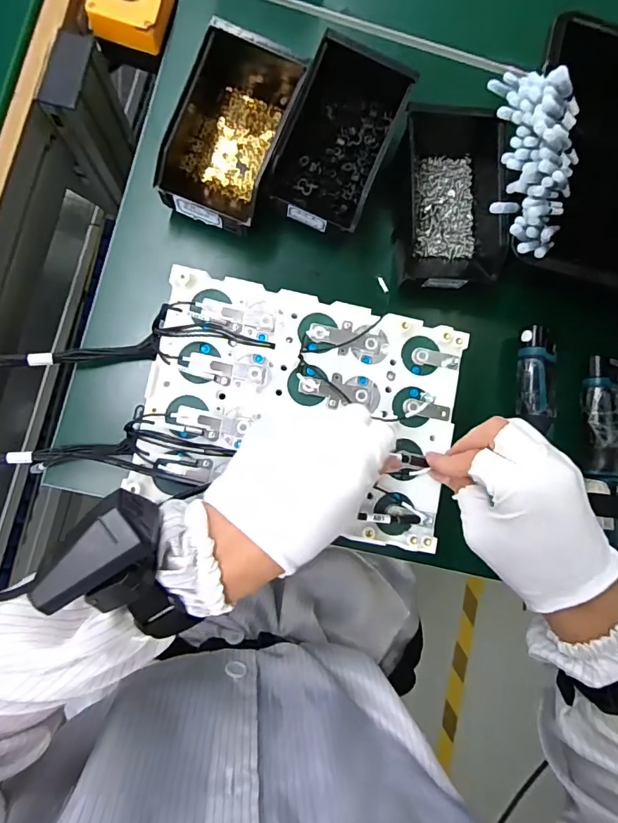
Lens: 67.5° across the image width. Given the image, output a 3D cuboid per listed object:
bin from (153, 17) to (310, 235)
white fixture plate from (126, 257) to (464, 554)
[{"bbox_3d":[-0.078,-0.292,0.481,0.104,0.073,0.198,19,83,-4],"label":"bin"},{"bbox_3d":[-0.003,-0.002,0.350,0.230,0.016,0.168,12,83,-5],"label":"white fixture plate"}]

